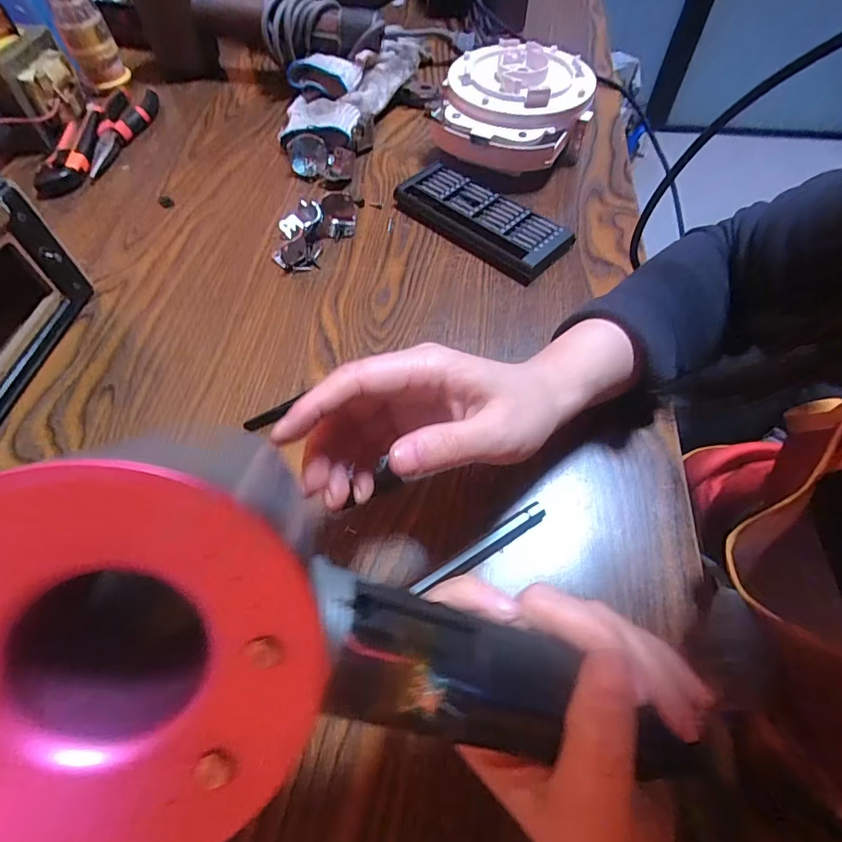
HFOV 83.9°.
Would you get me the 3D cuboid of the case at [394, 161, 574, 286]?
[{"bbox_3d":[0.054,-0.180,0.421,0.157,0.023,0.063,38,67,21],"label":"case"}]

